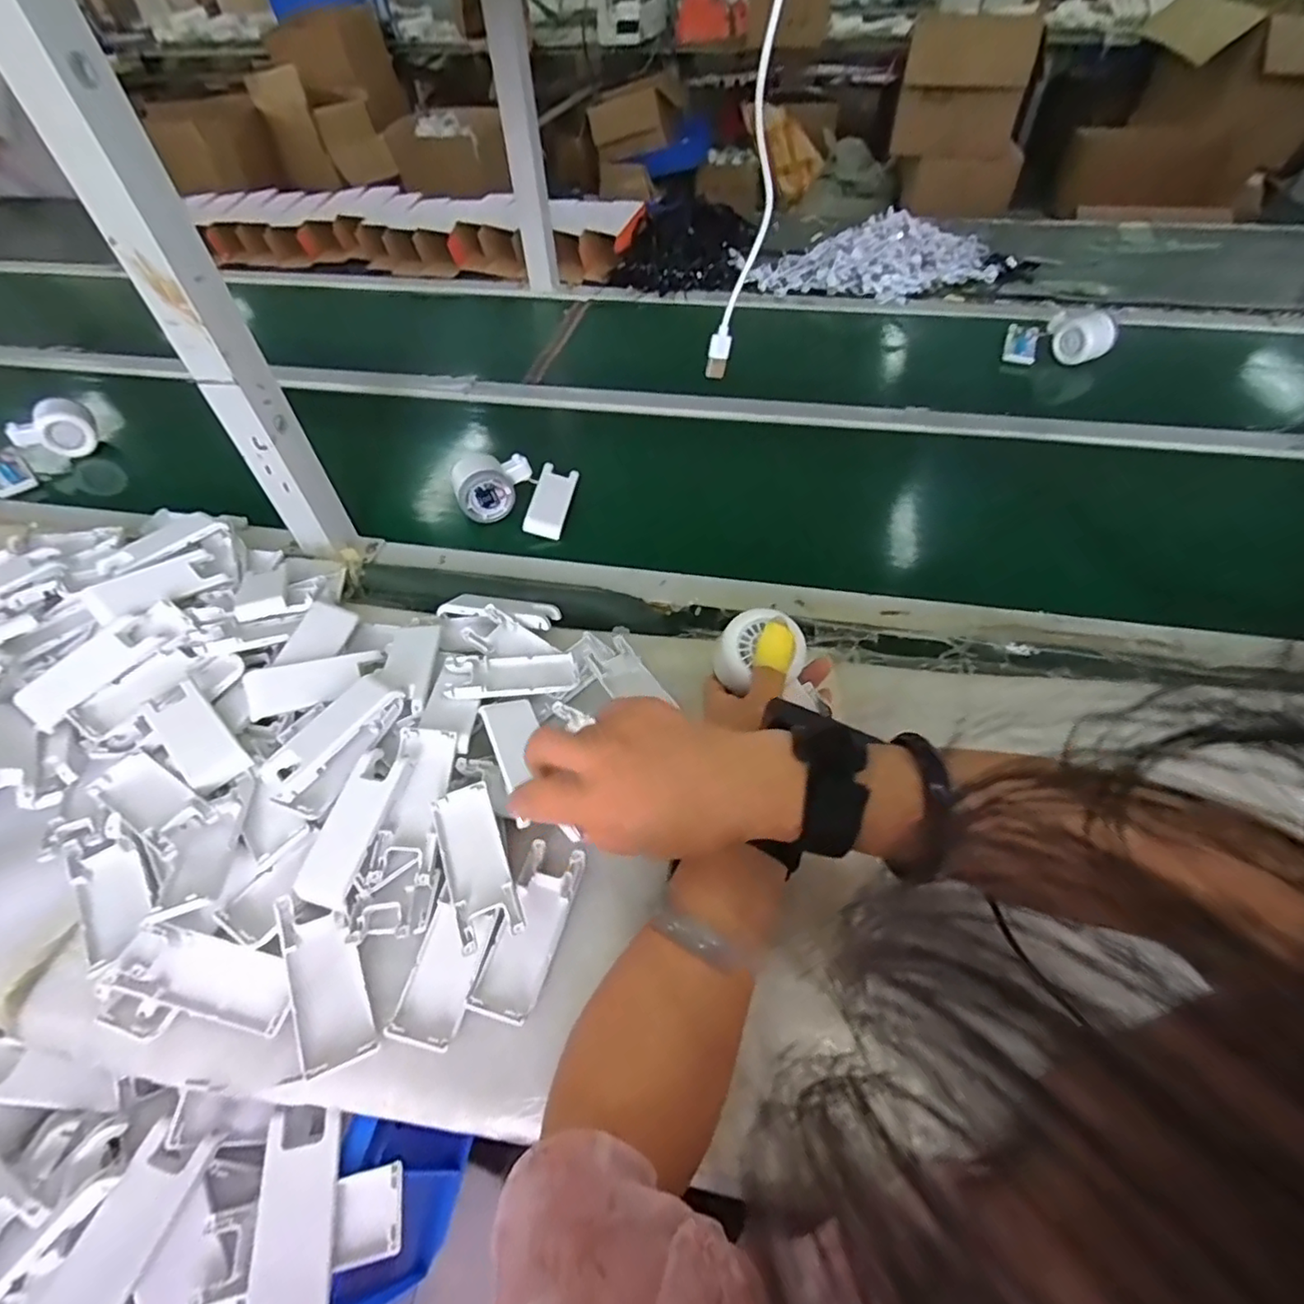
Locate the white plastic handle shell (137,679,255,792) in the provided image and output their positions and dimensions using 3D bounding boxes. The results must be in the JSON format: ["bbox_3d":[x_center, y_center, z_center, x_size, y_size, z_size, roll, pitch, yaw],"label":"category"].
[{"bbox_3d":[-0.333,0.060,0.451,0.091,0.017,0.037,36,62,27],"label":"white plastic handle shell"}]

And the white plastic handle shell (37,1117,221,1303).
[{"bbox_3d":[-0.281,0.312,0.327,0.039,0.011,0.096,26,51,-10],"label":"white plastic handle shell"}]

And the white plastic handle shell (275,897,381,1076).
[{"bbox_3d":[-0.196,0.194,0.369,0.038,0.022,0.100,-23,54,-14],"label":"white plastic handle shell"}]

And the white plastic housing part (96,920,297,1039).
[{"bbox_3d":[-0.269,0.200,0.366,0.105,0.026,0.054,10,53,10],"label":"white plastic housing part"}]

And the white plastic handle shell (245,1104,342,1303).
[{"bbox_3d":[-0.195,0.313,0.340,0.039,0.011,0.097,0,54,-20],"label":"white plastic handle shell"}]

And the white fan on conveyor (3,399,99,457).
[{"bbox_3d":[-0.746,-0.274,0.780,0.083,0.063,0.063,-37,59,-23],"label":"white fan on conveyor"}]

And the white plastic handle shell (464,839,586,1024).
[{"bbox_3d":[-0.077,0.174,0.393,0.039,0.015,0.103,11,53,11],"label":"white plastic handle shell"}]

